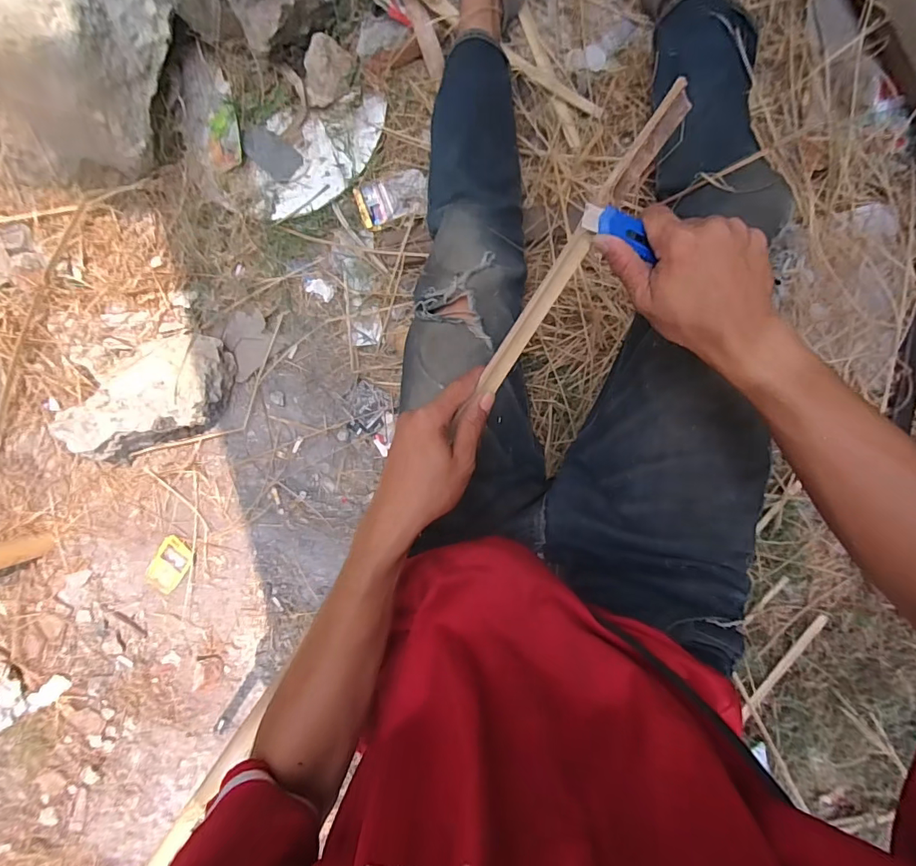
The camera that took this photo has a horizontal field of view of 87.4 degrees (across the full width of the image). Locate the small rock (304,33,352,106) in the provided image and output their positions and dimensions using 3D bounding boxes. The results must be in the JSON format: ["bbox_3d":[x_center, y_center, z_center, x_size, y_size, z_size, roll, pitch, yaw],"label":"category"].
[{"bbox_3d":[-0.213,-0.587,0.780,0.068,0.044,0.089,20,94,7],"label":"small rock"}]

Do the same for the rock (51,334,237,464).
[{"bbox_3d":[-0.548,-0.074,0.841,0.287,0.104,0.173,-20,89,8],"label":"rock"}]

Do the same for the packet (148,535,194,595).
[{"bbox_3d":[-0.543,0.250,0.905,0.063,0.010,0.105,30,95,6],"label":"packet"}]

